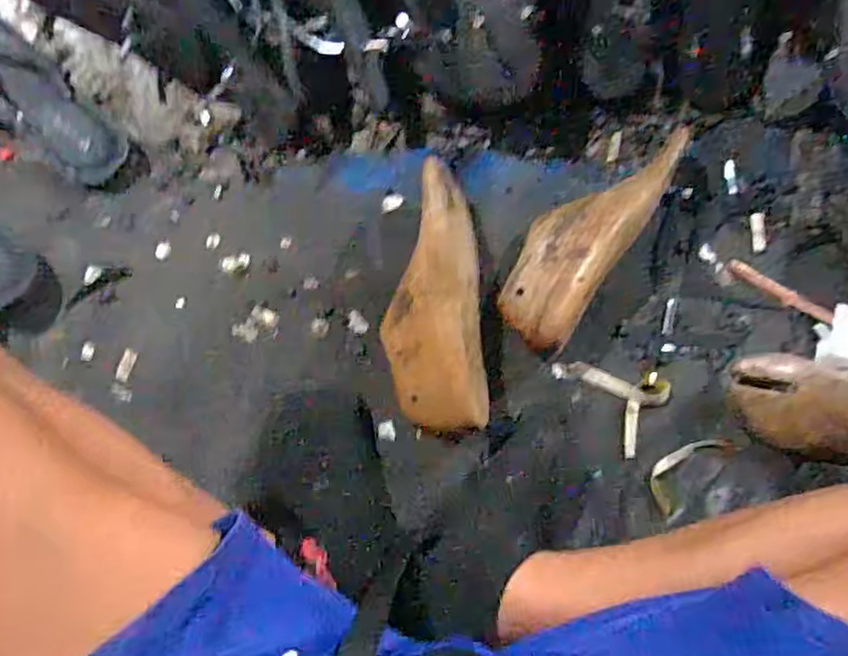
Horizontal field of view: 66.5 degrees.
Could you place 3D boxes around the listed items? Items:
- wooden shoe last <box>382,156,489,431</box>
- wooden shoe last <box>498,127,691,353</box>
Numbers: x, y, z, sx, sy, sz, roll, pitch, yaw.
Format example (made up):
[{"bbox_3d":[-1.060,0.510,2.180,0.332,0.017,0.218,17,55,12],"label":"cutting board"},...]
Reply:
[{"bbox_3d":[0.009,-0.021,0.562,0.084,0.065,0.217,-4,89,-4],"label":"wooden shoe last"},{"bbox_3d":[0.145,-0.083,0.577,0.083,0.060,0.212,35,87,-2],"label":"wooden shoe last"}]

